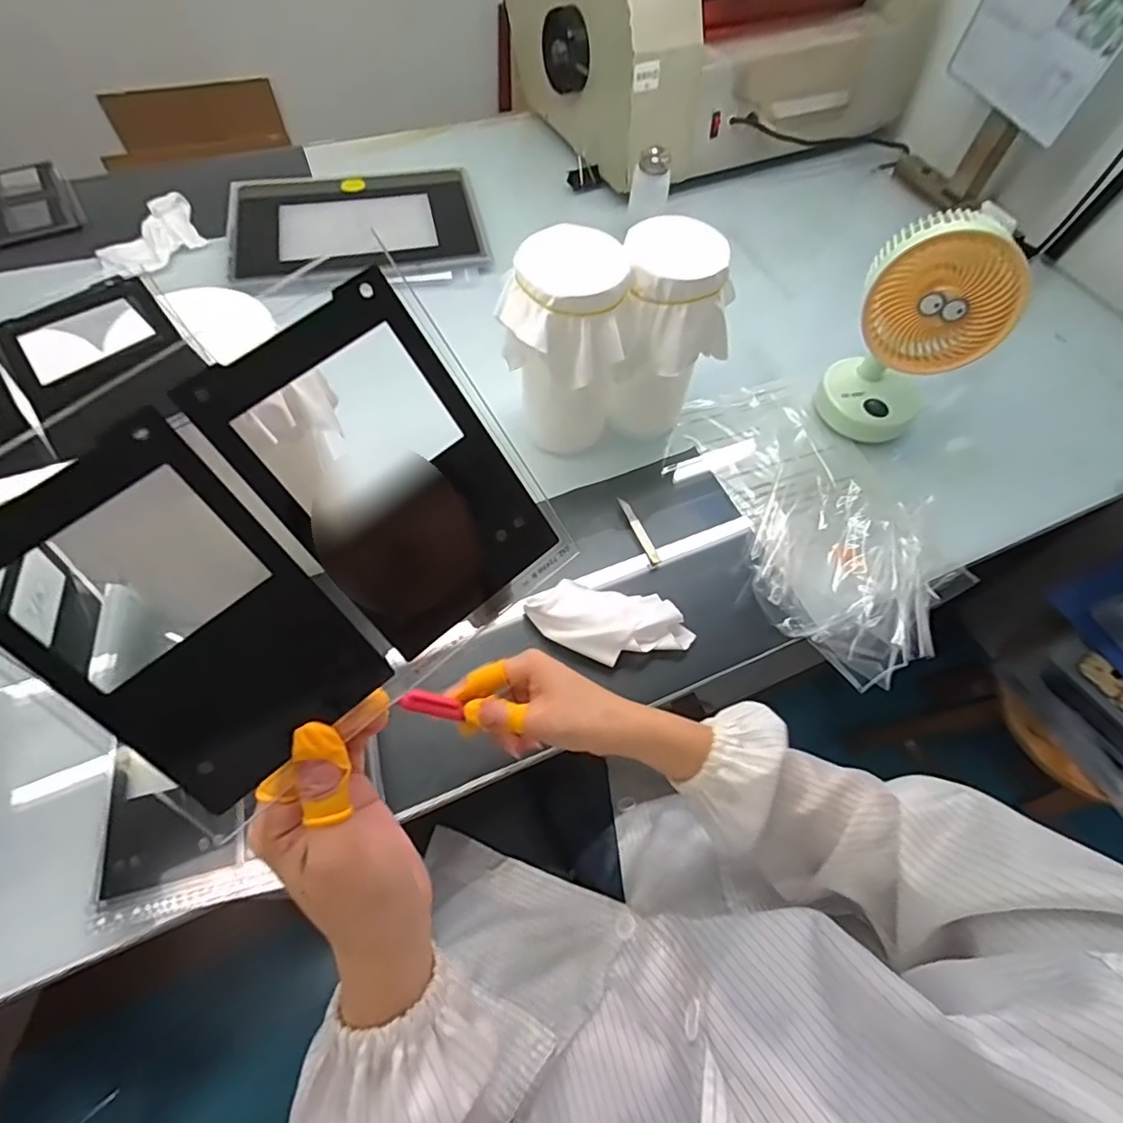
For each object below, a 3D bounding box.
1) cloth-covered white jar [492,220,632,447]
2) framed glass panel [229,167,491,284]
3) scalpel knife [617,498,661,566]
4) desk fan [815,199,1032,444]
[{"bbox_3d":[0.000,-0.198,0.558,0.106,0.191,0.102,1,61,-3],"label":"cloth-covered white jar"},{"bbox_3d":[-0.287,-0.477,0.803,0.333,0.017,0.261,-10,62,-9],"label":"framed glass panel"},{"bbox_3d":[0.078,-0.033,0.587,0.009,0.009,0.082,-19,64,-14],"label":"scalpel knife"},{"bbox_3d":[0.345,-0.220,0.572,0.122,0.229,0.087,28,63,12],"label":"desk fan"}]

